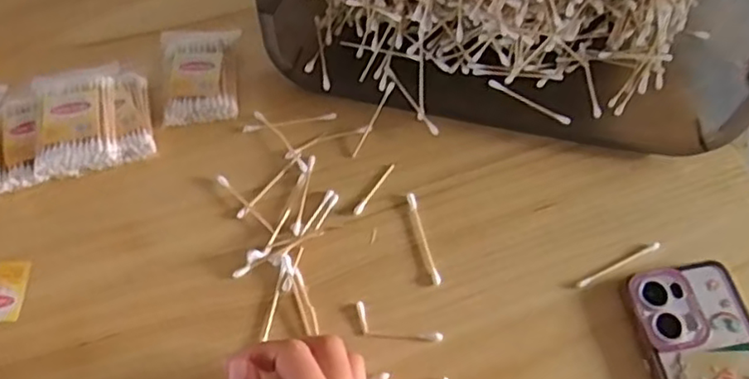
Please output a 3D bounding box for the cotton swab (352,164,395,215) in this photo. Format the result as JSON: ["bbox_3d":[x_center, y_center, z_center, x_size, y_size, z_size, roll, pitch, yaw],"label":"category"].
[{"bbox_3d":[0.000,-0.001,0.479,0.006,0.004,0.052,31,62,16],"label":"cotton swab"}]

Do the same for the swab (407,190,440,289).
[{"bbox_3d":[0.035,0.034,0.459,0.006,0.004,0.074,-11,59,-8],"label":"swab"}]

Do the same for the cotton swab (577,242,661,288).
[{"bbox_3d":[0.175,0.053,0.454,0.072,0.004,0.005,-23,62,-15],"label":"cotton swab"}]

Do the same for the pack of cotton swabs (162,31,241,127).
[{"bbox_3d":[-0.142,-0.094,0.521,0.058,0.021,0.088,-7,60,-7],"label":"pack of cotton swabs"}]

